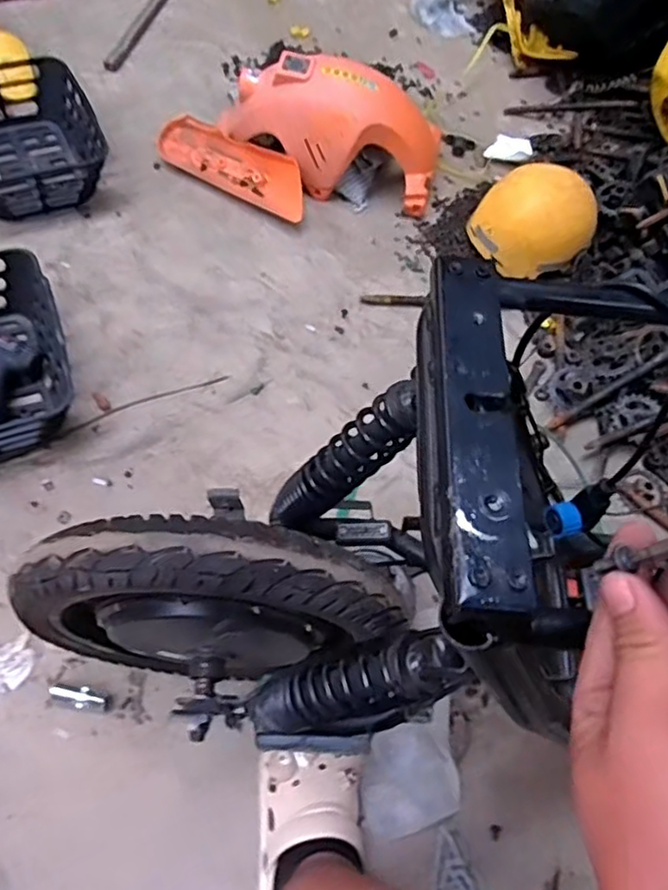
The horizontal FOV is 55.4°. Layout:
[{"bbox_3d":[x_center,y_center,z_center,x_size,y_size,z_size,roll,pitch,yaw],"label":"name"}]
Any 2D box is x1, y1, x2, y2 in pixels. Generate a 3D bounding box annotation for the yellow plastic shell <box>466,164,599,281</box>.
[{"bbox_3d":[0.372,-0.412,1.177,0.215,0.141,0.190,28,61,7],"label":"yellow plastic shell"}]

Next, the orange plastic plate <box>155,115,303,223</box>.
[{"bbox_3d":[-0.194,-0.543,1.237,0.346,0.042,0.119,32,86,11],"label":"orange plastic plate"}]

